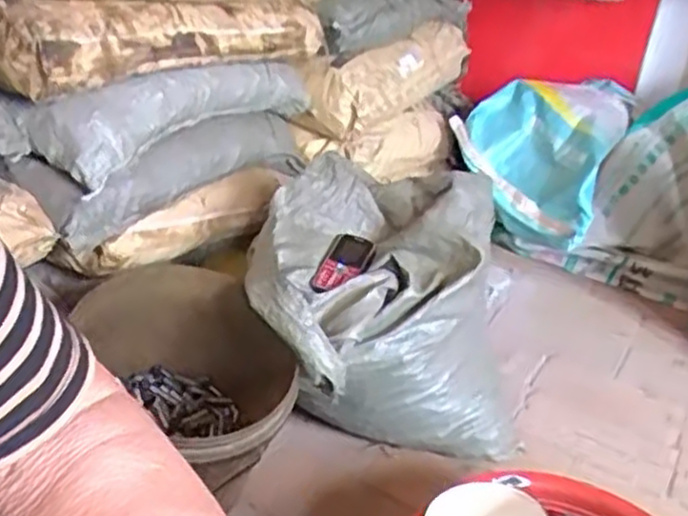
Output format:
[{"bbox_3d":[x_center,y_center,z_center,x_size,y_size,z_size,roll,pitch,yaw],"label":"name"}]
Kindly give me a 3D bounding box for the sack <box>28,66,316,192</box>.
[{"bbox_3d":[-0.205,-0.225,1.049,0.090,0.108,0.499,24,35,27],"label":"sack"}]

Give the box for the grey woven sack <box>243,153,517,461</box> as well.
[{"bbox_3d":[0.037,0.084,1.029,0.376,0.349,0.298,-10,34,-24],"label":"grey woven sack"}]

